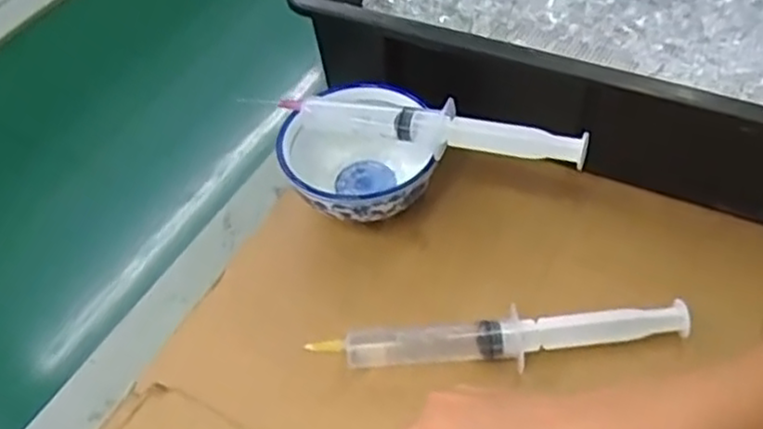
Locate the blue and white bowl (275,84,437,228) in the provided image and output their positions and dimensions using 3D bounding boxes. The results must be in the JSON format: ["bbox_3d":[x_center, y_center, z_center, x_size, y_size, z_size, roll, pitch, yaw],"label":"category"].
[{"bbox_3d":[-0.016,-0.033,0.462,0.090,0.051,0.107,-6,51,0],"label":"blue and white bowl"}]

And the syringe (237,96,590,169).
[{"bbox_3d":[0.018,-0.055,0.436,0.204,0.027,0.024,14,54,16],"label":"syringe"}]

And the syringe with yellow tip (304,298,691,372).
[{"bbox_3d":[0.065,0.066,0.391,0.196,0.017,0.028,-8,51,-1],"label":"syringe with yellow tip"}]

